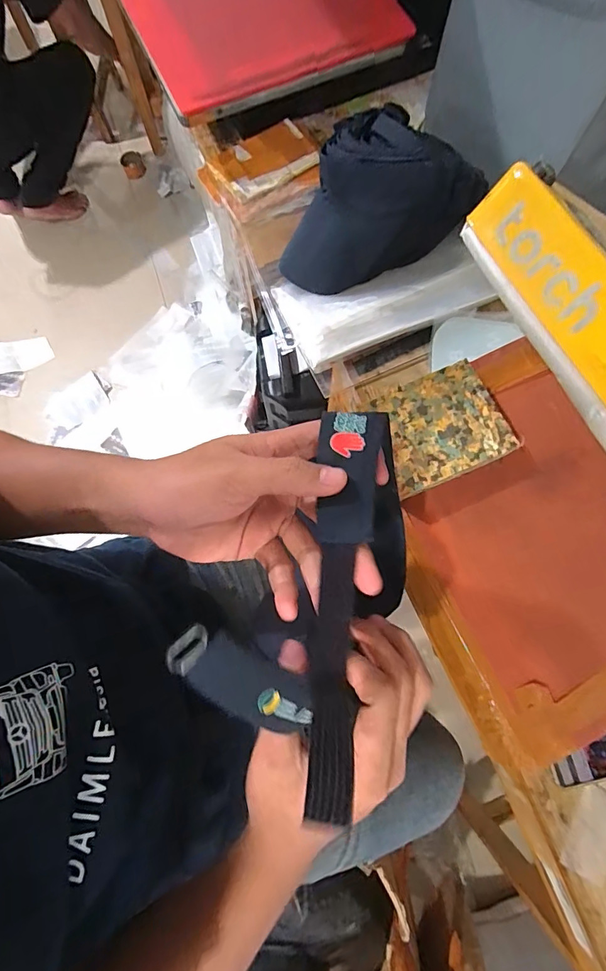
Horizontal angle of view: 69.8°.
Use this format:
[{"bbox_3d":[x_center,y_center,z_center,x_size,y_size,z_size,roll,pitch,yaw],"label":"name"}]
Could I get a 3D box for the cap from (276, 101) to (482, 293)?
[{"bbox_3d":[0.100,-0.397,0.596,0.266,0.144,0.154,-27,77,-5],"label":"cap"}]

